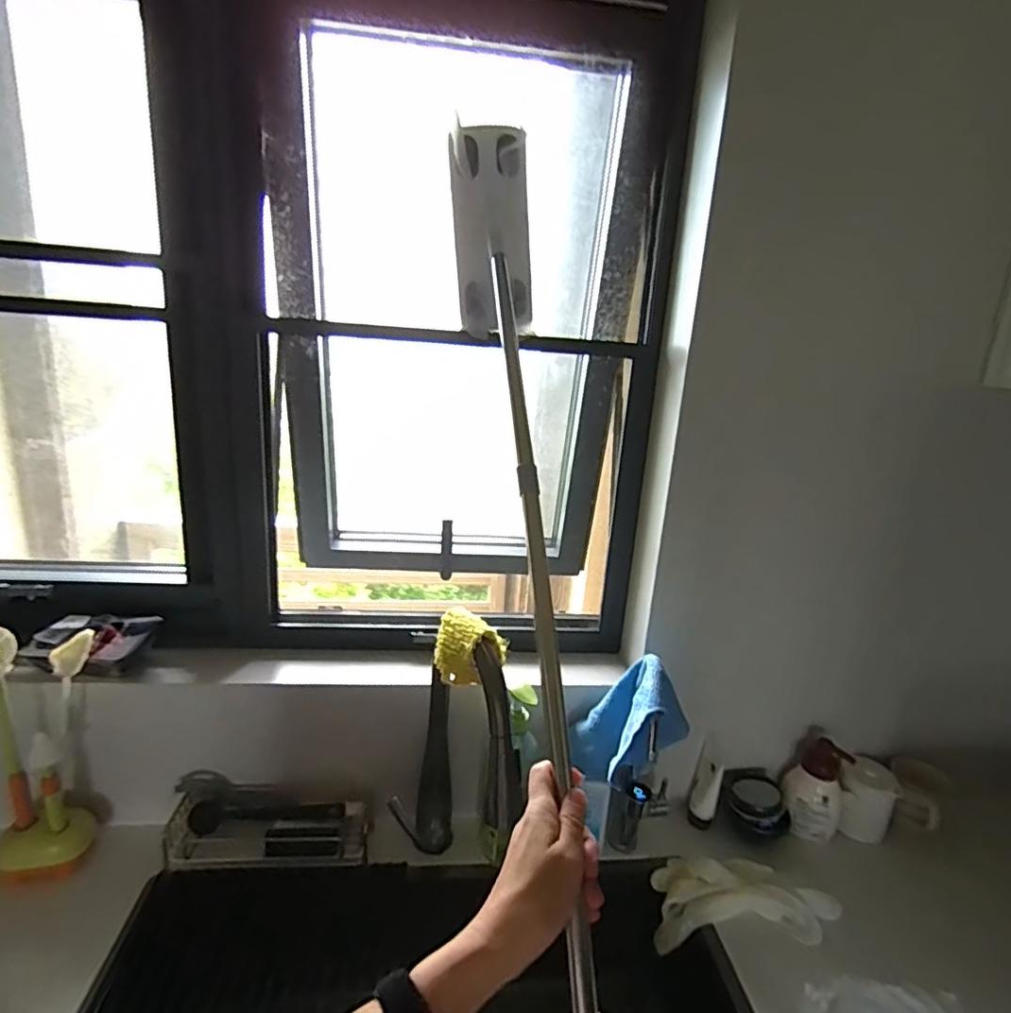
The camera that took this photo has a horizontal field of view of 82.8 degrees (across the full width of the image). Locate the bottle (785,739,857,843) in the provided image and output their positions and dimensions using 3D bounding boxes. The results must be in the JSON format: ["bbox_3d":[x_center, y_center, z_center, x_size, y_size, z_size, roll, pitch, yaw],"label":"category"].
[{"bbox_3d":[0.487,0.447,0.905,0.083,0.143,0.063,15,17,33],"label":"bottle"}]

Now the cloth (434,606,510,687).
[{"bbox_3d":[-0.048,0.172,0.697,0.094,0.074,0.062,17,18,38],"label":"cloth"}]

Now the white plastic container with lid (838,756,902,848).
[{"bbox_3d":[0.575,0.469,0.918,0.080,0.121,0.066,17,18,37],"label":"white plastic container with lid"}]

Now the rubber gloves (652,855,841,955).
[{"bbox_3d":[0.333,0.566,0.803,0.243,0.094,0.100,8,15,10],"label":"rubber gloves"}]

